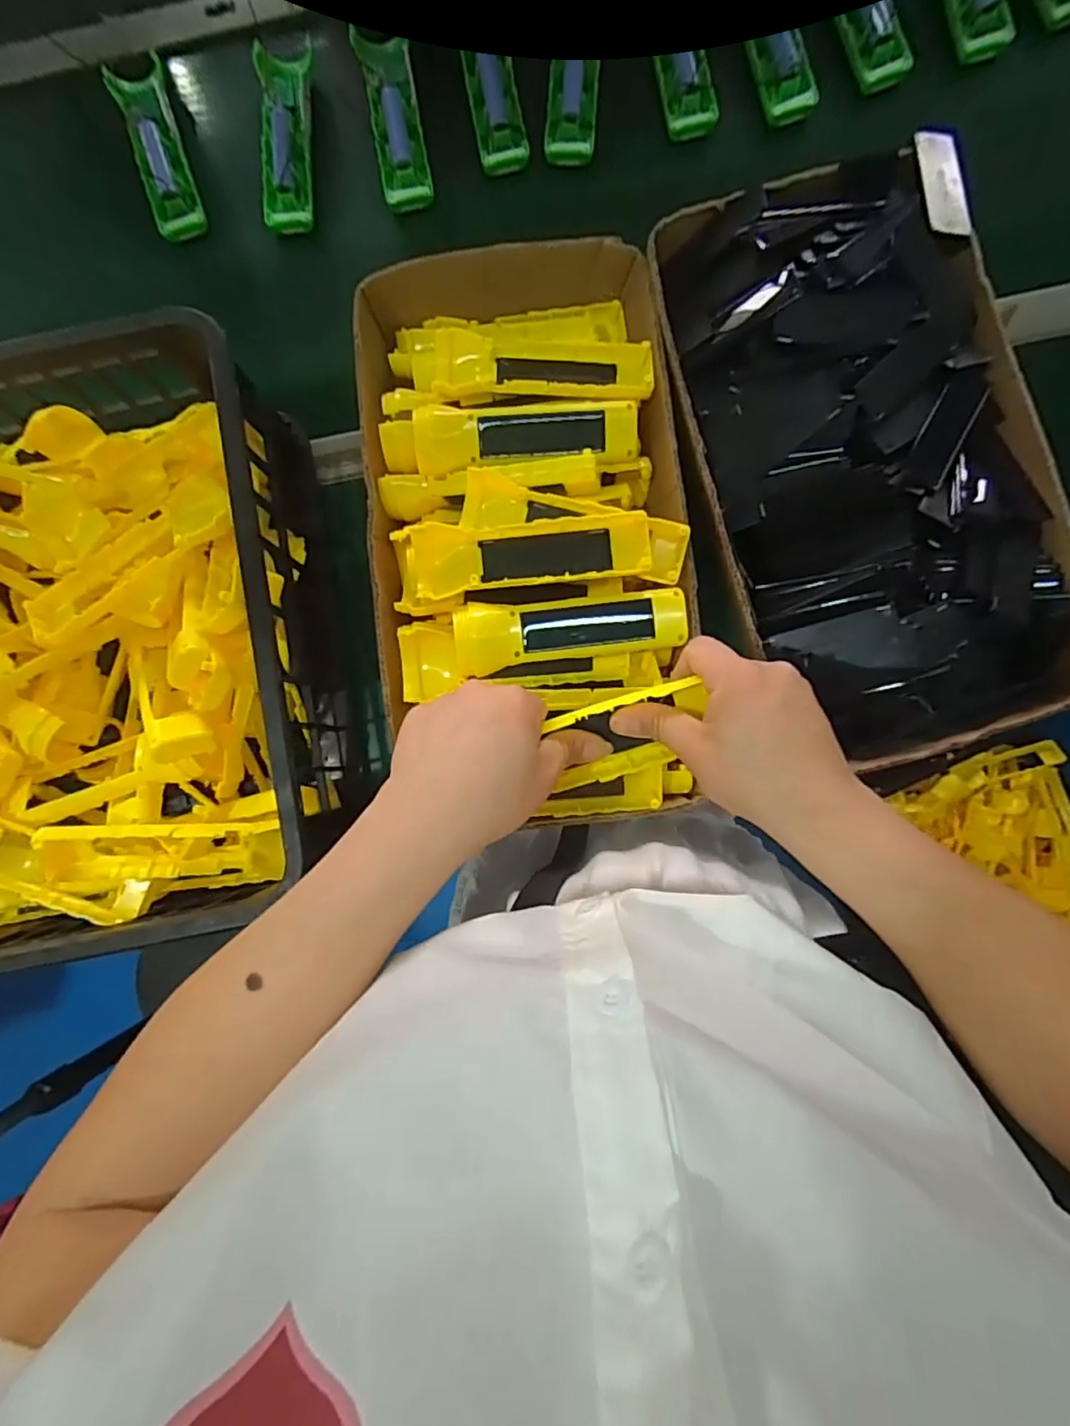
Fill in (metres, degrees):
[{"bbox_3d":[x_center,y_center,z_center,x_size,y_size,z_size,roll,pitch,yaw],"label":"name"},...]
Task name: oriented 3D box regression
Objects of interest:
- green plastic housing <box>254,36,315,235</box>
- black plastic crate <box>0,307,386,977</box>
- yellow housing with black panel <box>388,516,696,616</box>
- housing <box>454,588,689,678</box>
[{"bbox_3d":[-0.226,-0.523,0.561,0.047,0.021,0.167,-3,86,2],"label":"green plastic housing"},{"bbox_3d":[-0.464,-0.025,0.454,0.610,0.123,0.412,-7,86,2],"label":"black plastic crate"},{"bbox_3d":[0.003,-0.113,0.435,0.203,0.028,0.057,-7,86,2],"label":"yellow housing with black panel"},{"bbox_3d":[0.026,-0.059,0.422,0.157,0.027,0.045,-7,86,2],"label":"housing"}]

